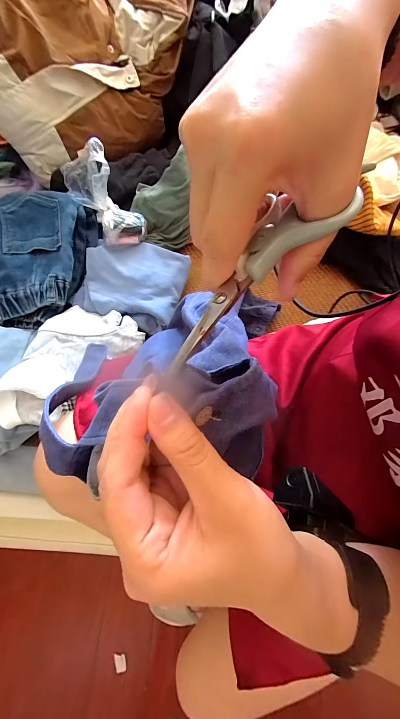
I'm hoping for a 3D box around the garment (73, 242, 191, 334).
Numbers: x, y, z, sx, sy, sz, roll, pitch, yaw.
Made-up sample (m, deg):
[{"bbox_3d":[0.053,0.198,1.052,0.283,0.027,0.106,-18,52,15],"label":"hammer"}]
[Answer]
[{"bbox_3d":[-0.117,-0.136,0.500,0.170,0.043,0.140,18,71,5],"label":"garment"}]

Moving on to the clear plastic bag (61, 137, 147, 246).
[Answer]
[{"bbox_3d":[-0.152,-0.256,0.471,0.067,0.144,0.071,-45,34,-14],"label":"clear plastic bag"}]

